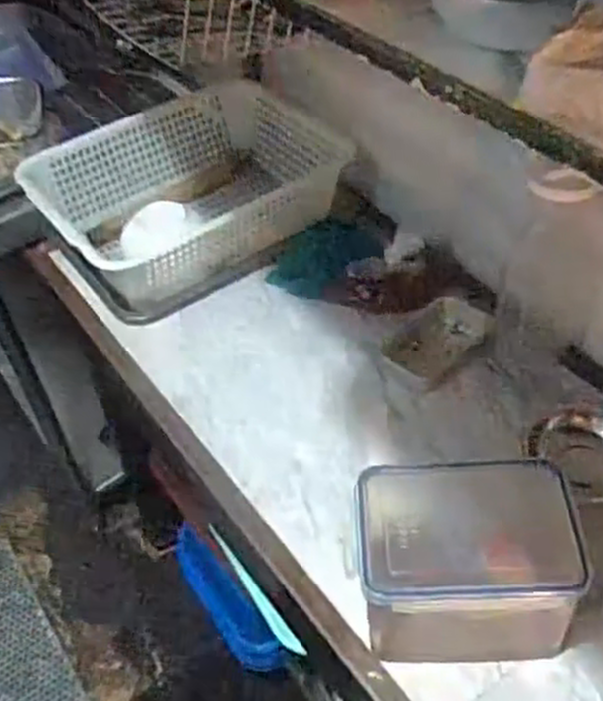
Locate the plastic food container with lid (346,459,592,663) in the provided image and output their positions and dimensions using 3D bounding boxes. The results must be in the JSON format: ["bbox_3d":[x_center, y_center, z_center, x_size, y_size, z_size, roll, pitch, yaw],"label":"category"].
[{"bbox_3d":[0.135,0.185,0.683,0.178,0.138,0.125,-3,45,2],"label":"plastic food container with lid"}]

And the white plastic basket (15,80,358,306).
[{"bbox_3d":[-0.163,-0.230,1.146,0.401,0.111,0.316,-30,51,-23],"label":"white plastic basket"}]

